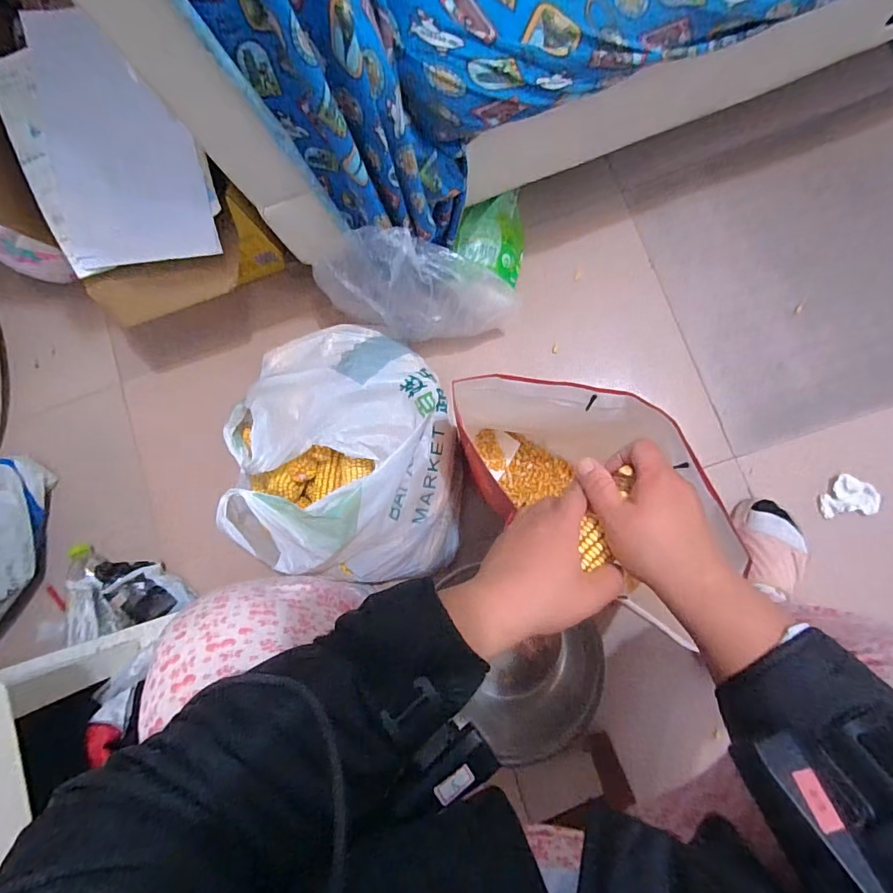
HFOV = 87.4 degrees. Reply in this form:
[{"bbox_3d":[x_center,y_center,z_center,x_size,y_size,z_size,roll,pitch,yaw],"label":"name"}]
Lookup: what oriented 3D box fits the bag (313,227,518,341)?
[{"bbox_3d":[-0.059,-0.235,0.705,0.305,0.189,0.094,9,85,8],"label":"bag"}]

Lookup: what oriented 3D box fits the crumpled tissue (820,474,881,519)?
[{"bbox_3d":[0.623,0.076,0.725,0.082,0.037,0.065,-6,83,7],"label":"crumpled tissue"}]

